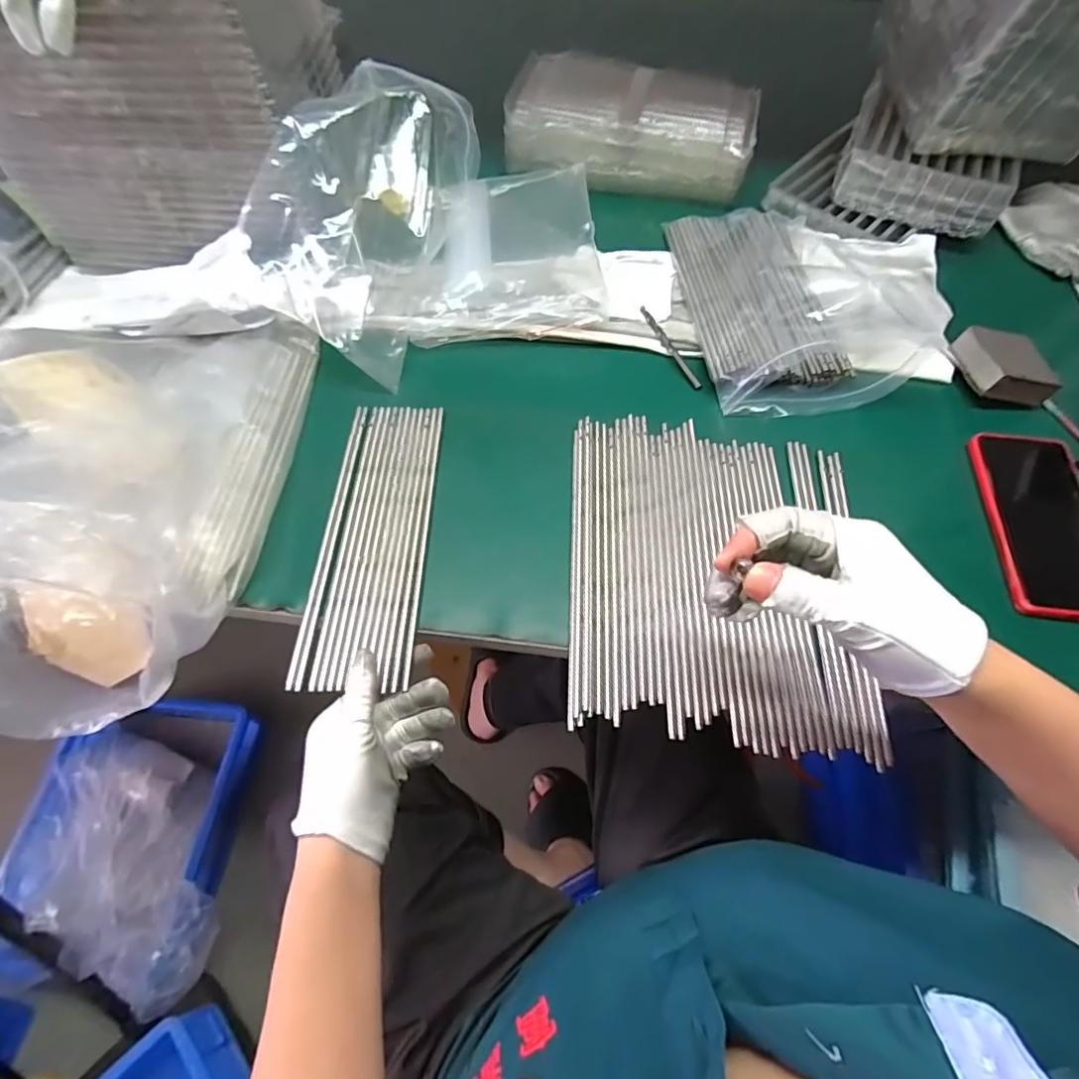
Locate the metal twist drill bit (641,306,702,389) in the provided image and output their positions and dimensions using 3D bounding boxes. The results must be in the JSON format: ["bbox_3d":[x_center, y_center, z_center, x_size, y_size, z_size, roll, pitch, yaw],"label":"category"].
[{"bbox_3d":[0.125,-0.187,0.536,0.009,0.009,0.104,-23,68,-14],"label":"metal twist drill bit"}]

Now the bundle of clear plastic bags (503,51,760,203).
[{"bbox_3d":[0.109,-0.497,0.651,0.275,0.055,0.155,11,63,4],"label":"bundle of clear plastic bags"}]

